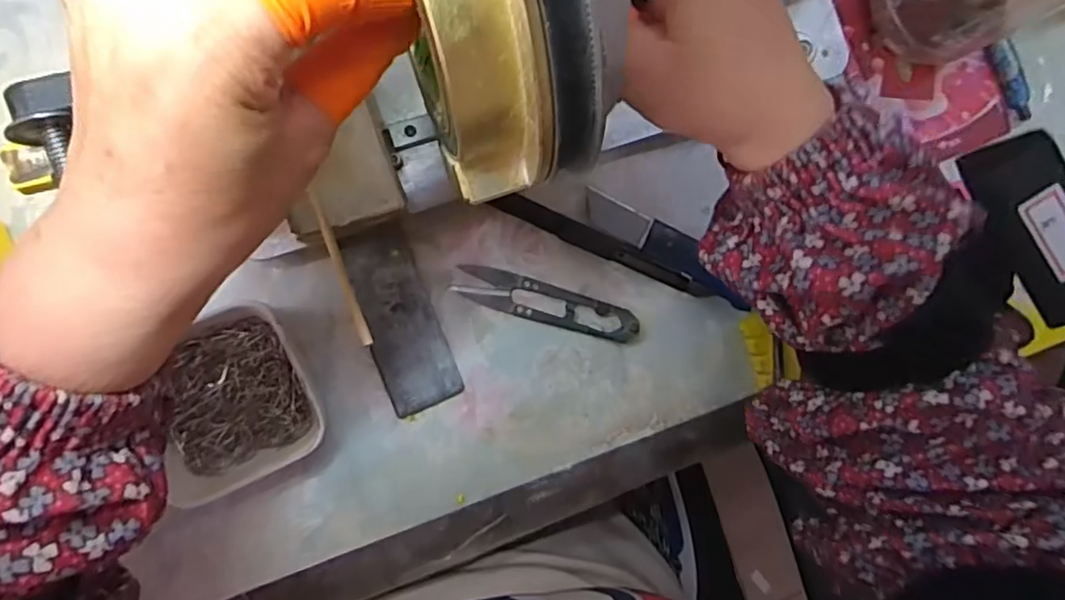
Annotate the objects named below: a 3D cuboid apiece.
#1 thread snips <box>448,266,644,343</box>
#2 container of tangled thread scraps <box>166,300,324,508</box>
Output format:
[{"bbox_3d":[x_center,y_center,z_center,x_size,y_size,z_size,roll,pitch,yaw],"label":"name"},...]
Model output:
[{"bbox_3d":[0.009,0.002,0.339,0.100,0.011,0.021,16,87,-8],"label":"thread snips"},{"bbox_3d":[-0.148,0.048,0.310,0.072,0.028,0.080,-25,93,-8],"label":"container of tangled thread scraps"}]

